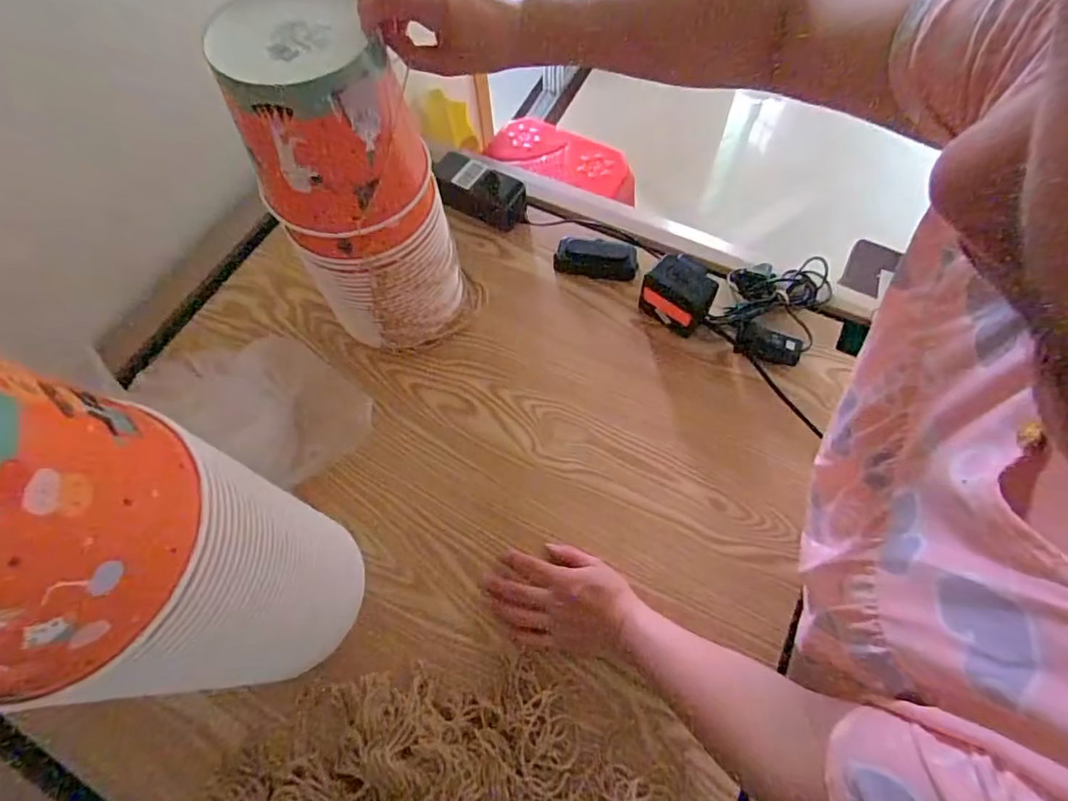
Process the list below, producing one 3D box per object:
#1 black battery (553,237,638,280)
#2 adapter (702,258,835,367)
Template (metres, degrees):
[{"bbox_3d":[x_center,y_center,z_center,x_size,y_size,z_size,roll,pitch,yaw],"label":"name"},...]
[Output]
[{"bbox_3d":[0.082,-0.187,0.707,0.105,0.024,0.048,10,65,5],"label":"black battery"},{"bbox_3d":[0.303,-0.131,0.670,0.118,0.049,0.183,27,67,12],"label":"adapter"}]

